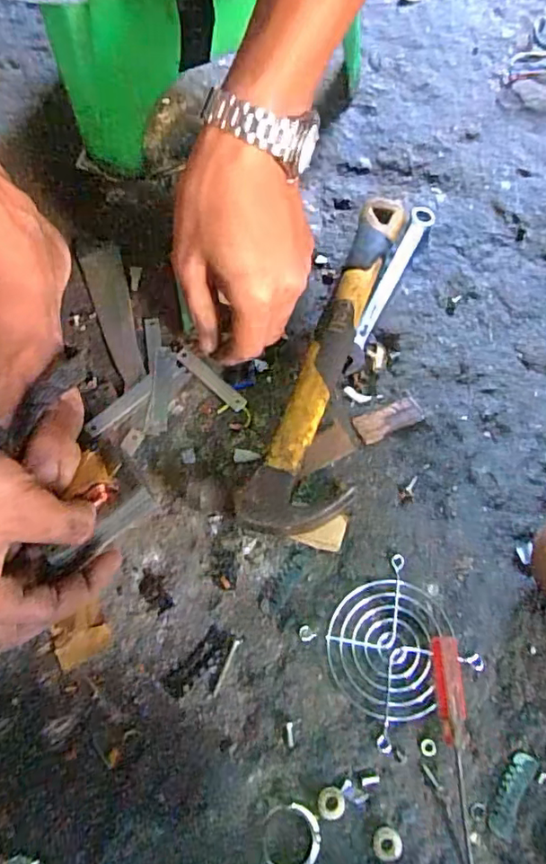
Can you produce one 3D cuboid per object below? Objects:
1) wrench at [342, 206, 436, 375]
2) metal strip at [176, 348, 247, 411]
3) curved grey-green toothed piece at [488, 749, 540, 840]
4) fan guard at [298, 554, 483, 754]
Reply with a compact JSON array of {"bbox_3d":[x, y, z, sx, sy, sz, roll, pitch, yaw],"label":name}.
[{"bbox_3d":[0.090,-0.112,0.437,0.018,0.012,0.165,23,68,11],"label":"wrench"},{"bbox_3d":[-0.045,-0.039,0.405,0.065,0.004,0.012,41,73,17],"label":"metal strip"},{"bbox_3d":[0.128,0.194,0.302,0.013,0.005,0.043,26,69,12],"label":"curved grey-green toothed piece"},{"bbox_3d":[0.068,0.125,0.326,0.073,0.007,0.074,-33,69,-13],"label":"fan guard"}]

